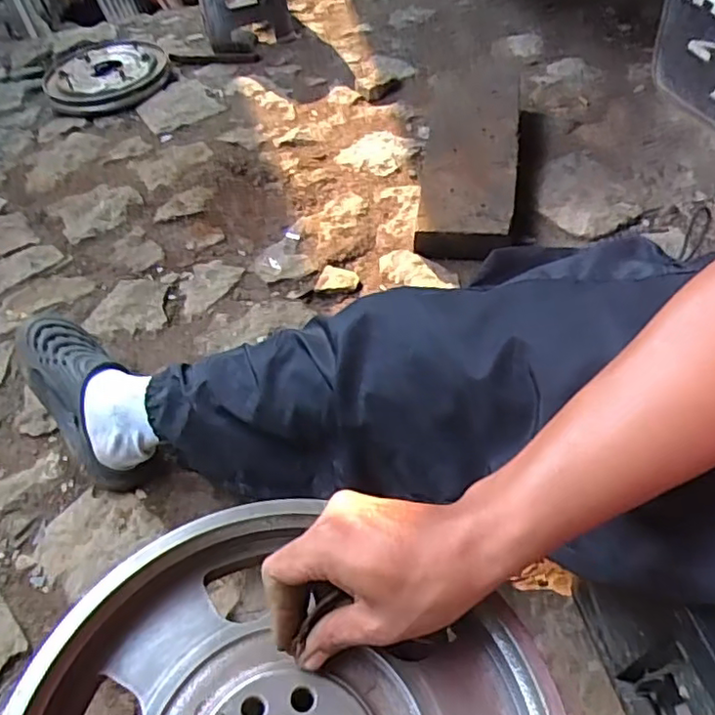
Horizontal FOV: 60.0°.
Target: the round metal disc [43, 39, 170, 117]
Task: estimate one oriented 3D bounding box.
[{"bbox_3d":[-0.609,-0.696,1.508,0.288,0.051,0.354,-19,51,-10],"label":"round metal disc"}]

